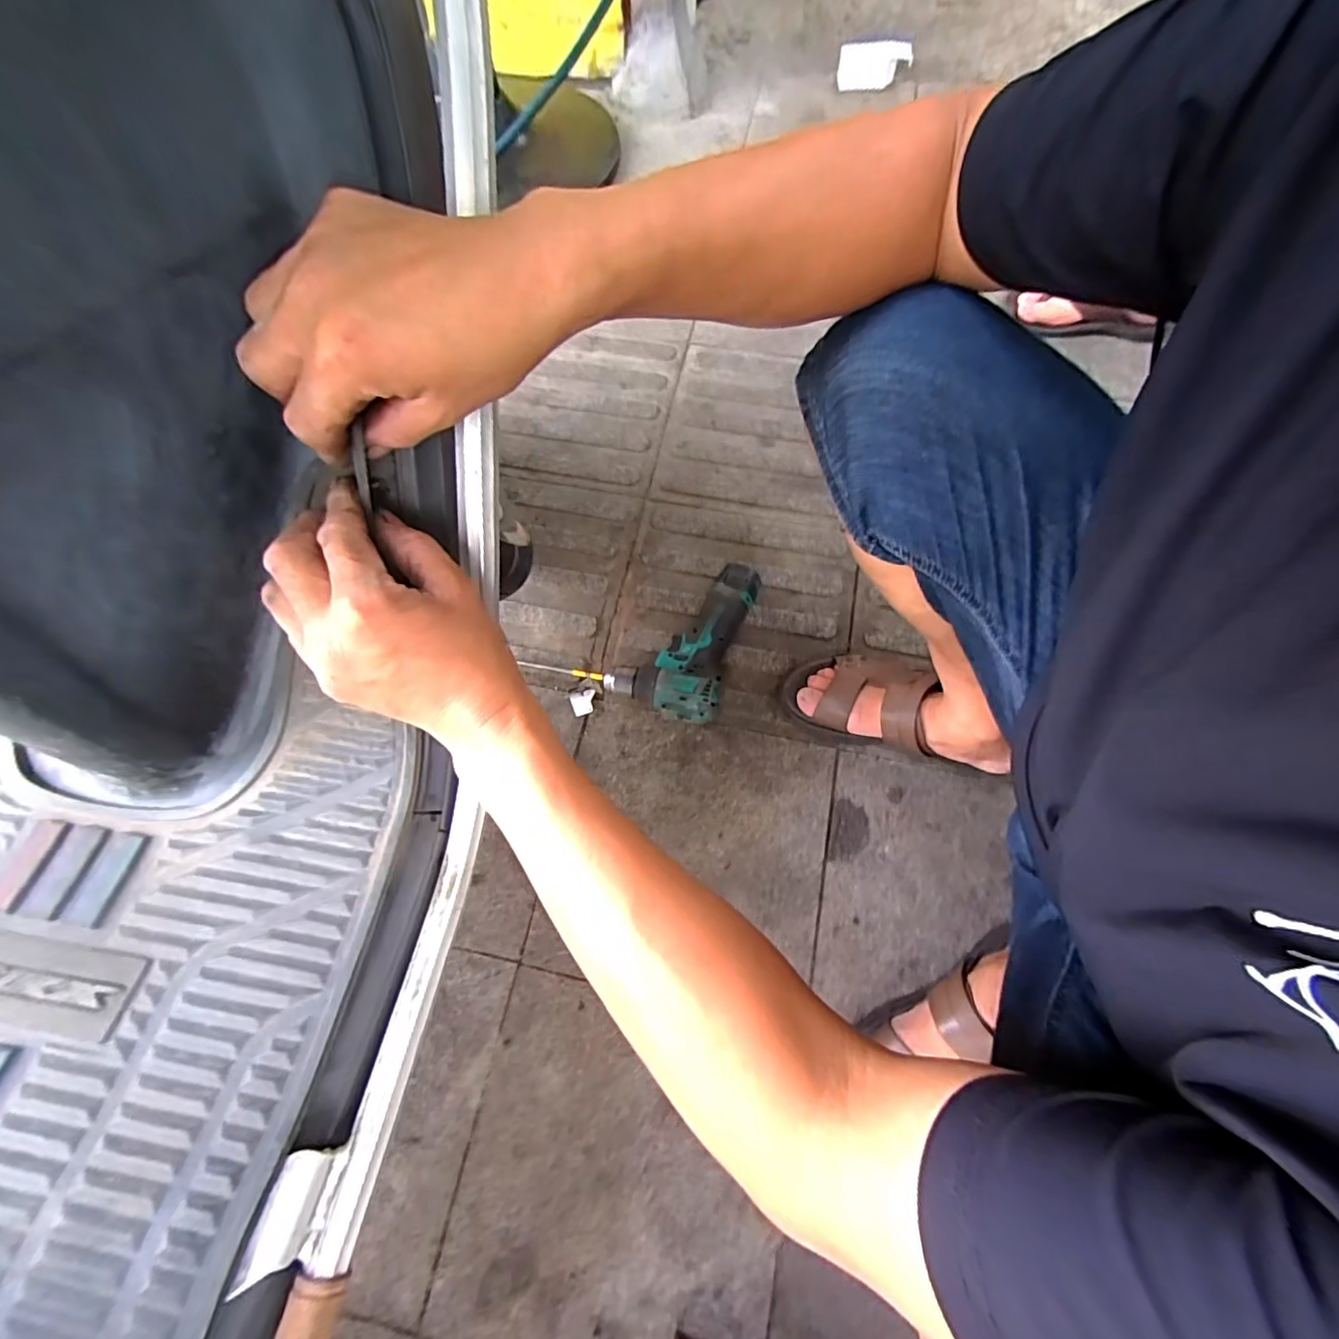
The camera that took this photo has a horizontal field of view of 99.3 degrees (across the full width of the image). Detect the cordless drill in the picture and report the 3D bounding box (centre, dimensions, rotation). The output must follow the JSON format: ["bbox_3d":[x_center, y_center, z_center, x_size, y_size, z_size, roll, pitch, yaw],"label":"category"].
[{"bbox_3d":[-0.032,-0.057,0.700,0.241,0.059,0.204,19,72,8],"label":"cordless drill"}]

